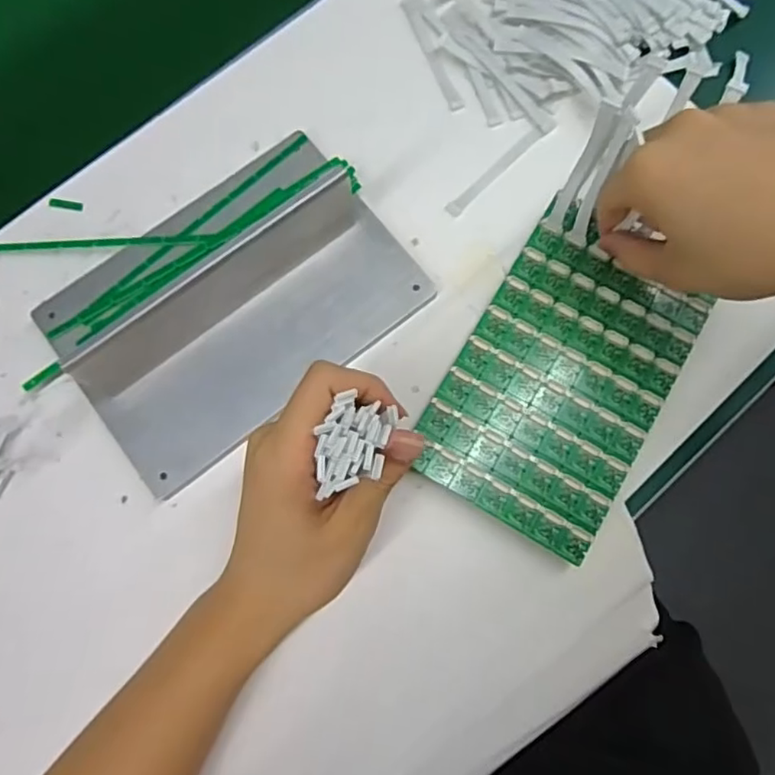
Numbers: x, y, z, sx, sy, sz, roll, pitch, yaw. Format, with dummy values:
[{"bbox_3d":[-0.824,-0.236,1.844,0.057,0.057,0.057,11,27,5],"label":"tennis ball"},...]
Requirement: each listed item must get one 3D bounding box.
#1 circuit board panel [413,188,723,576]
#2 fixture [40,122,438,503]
[{"bbox_3d":[0.097,-0.002,0.343,0.110,0.008,0.163,30,77,9],"label":"circuit board panel"},{"bbox_3d":[-0.092,-0.056,0.339,0.208,0.058,0.139,-37,77,-9],"label":"fixture"}]

